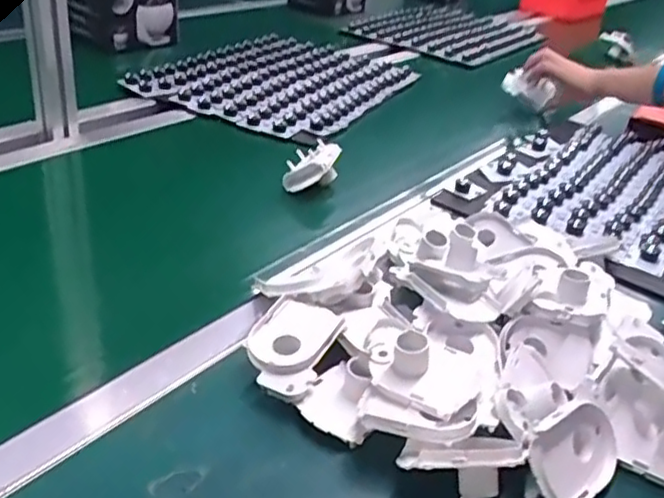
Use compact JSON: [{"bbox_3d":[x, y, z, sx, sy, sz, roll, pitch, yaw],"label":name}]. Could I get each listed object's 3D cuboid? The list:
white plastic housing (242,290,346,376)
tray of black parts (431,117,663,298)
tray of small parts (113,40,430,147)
[{"bbox_3d":[-0.033,0.077,0.580,0.066,0.030,0.090,22,34,22],"label":"white plastic housing"},{"bbox_3d":[0.415,-0.086,0.964,0.361,0.056,0.452,26,35,28],"label":"tray of black parts"},{"bbox_3d":[-0.065,-0.313,1.210,0.349,0.020,0.487,23,34,23],"label":"tray of small parts"}]

